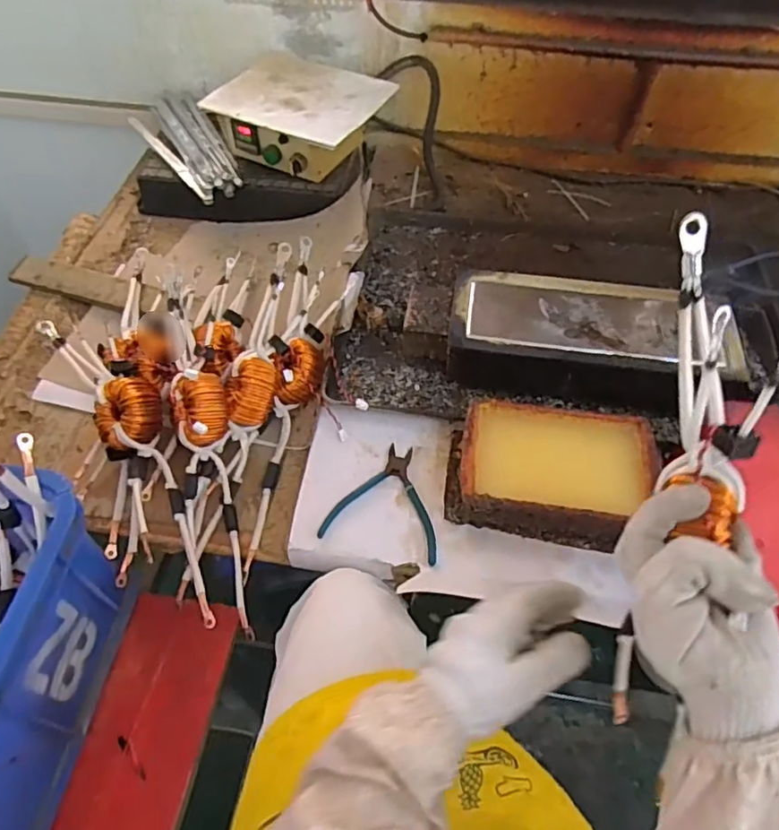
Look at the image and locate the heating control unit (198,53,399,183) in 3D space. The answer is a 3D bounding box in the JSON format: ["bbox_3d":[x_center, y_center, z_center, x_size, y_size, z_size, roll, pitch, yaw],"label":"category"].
[{"bbox_3d":[-0.139,-0.464,0.935,0.242,0.094,0.175,28,59,19],"label":"heating control unit"}]

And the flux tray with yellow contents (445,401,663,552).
[{"bbox_3d":[0.174,0.062,0.638,0.213,0.069,0.136,9,54,6],"label":"flux tray with yellow contents"}]

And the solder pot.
[{"bbox_3d":[0.232,-0.091,0.741,0.308,0.091,0.146,6,54,4],"label":"solder pot"}]

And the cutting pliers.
[{"bbox_3d":[0.004,0.092,0.656,0.125,0.009,0.132,14,55,10],"label":"cutting pliers"}]

